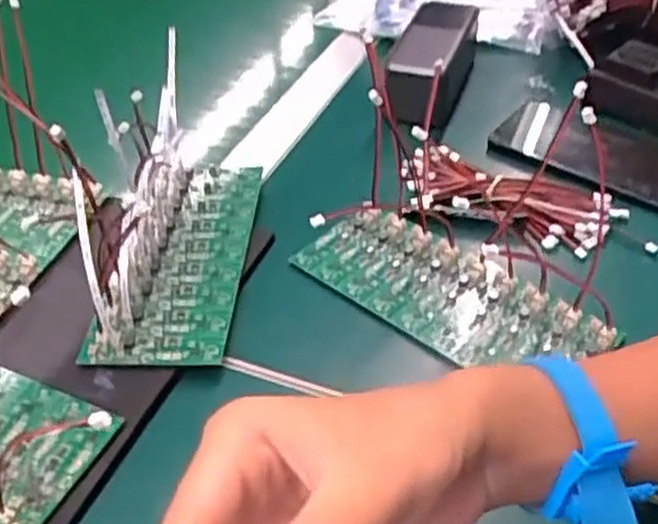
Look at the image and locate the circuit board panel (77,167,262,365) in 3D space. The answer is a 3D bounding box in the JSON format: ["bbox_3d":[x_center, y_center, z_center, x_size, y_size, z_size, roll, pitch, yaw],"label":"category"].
[{"bbox_3d":[-0.095,-0.005,0.514,0.077,0.015,0.184,0,41,5],"label":"circuit board panel"}]

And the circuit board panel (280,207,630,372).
[{"bbox_3d":[0.071,0.017,0.486,0.183,0.009,0.074,29,51,32],"label":"circuit board panel"}]

